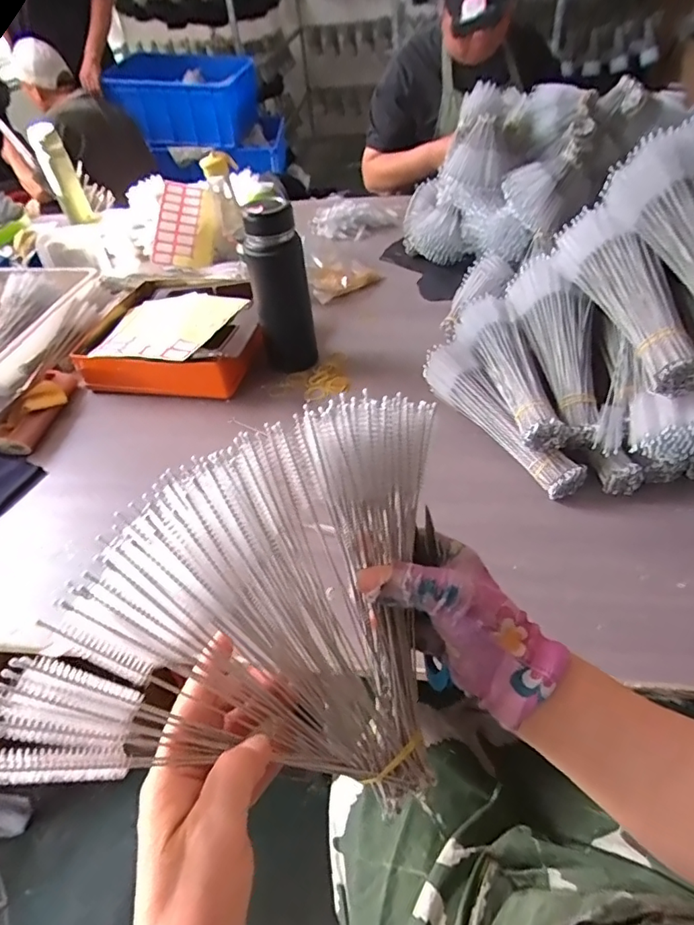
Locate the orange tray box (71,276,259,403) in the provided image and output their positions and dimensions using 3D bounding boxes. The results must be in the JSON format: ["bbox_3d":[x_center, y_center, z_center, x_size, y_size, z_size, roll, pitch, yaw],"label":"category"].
[{"bbox_3d":[-0.271,-0.216,0.837,0.294,0.071,0.278,2,46,9],"label":"orange tray box"}]

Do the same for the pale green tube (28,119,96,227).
[{"bbox_3d":[-0.690,-0.694,1.229,0.065,0.211,0.070,-32,50,-23],"label":"pale green tube"}]

